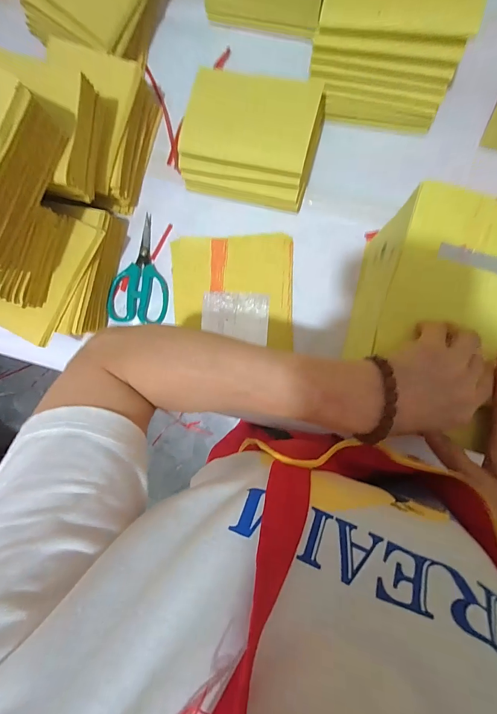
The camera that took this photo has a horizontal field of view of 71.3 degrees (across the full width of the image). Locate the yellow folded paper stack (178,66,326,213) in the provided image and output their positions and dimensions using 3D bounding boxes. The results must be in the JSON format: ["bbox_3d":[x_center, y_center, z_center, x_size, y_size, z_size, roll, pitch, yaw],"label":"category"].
[{"bbox_3d":[0.002,-0.278,0.439,0.163,0.086,0.136,15,88,6],"label":"yellow folded paper stack"}]

